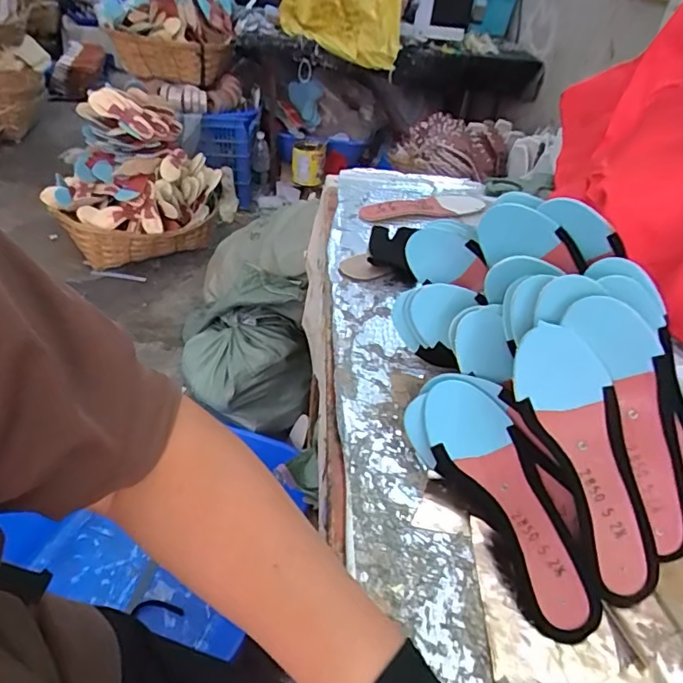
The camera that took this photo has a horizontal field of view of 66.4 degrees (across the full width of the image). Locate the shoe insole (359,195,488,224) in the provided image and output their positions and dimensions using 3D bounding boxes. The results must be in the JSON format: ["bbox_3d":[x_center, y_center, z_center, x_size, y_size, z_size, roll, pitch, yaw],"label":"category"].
[{"bbox_3d":[0.137,-0.221,0.863,0.211,0.020,0.086,-8,35,-10],"label":"shoe insole"}]

